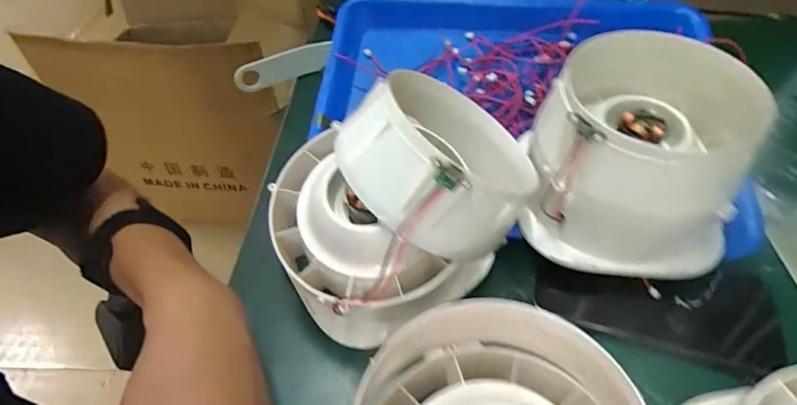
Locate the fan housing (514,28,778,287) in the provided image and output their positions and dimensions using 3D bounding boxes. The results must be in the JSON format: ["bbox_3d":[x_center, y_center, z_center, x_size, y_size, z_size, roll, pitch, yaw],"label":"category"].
[{"bbox_3d":[0.151,-0.031,0.301,0.122,0.103,0.116,9,49,9],"label":"fan housing"}]

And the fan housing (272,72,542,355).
[{"bbox_3d":[0.005,-0.004,0.294,0.173,0.124,0.125,-18,50,-14],"label":"fan housing"}]

